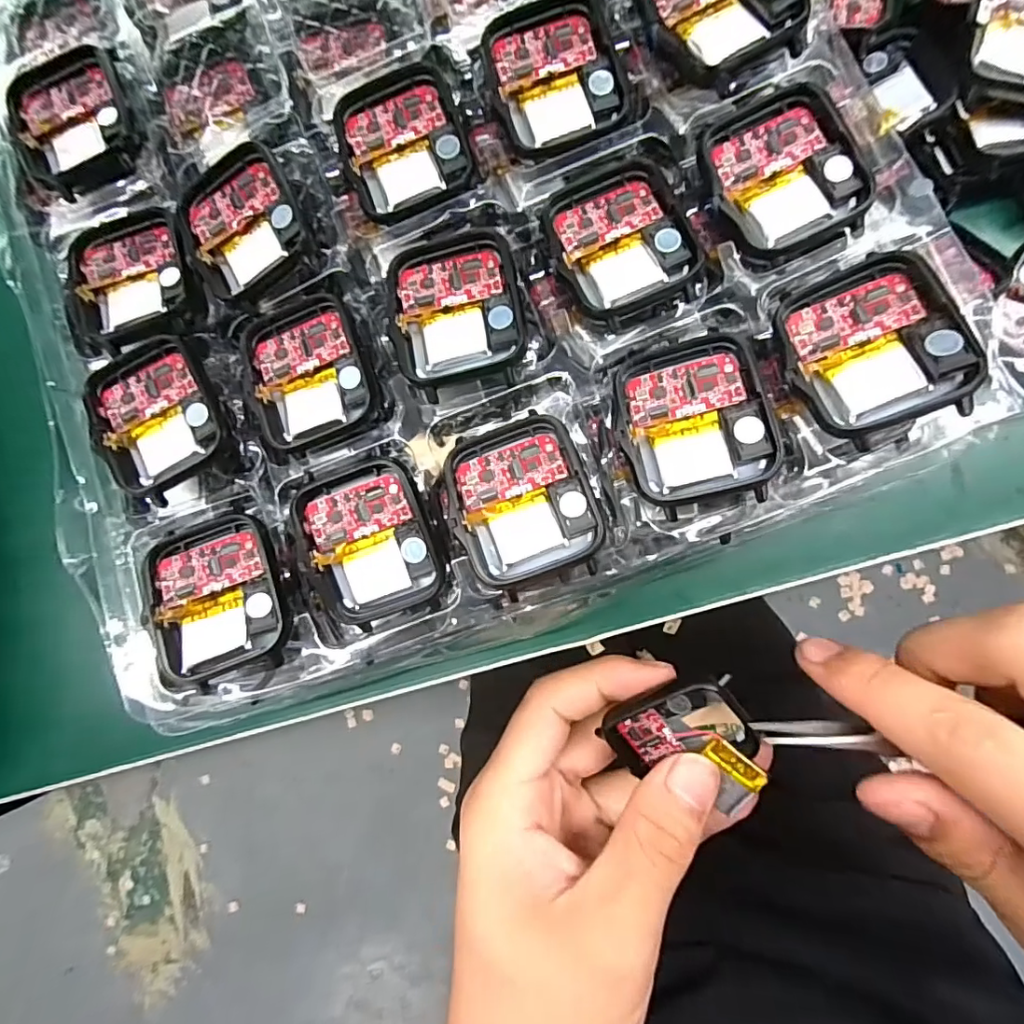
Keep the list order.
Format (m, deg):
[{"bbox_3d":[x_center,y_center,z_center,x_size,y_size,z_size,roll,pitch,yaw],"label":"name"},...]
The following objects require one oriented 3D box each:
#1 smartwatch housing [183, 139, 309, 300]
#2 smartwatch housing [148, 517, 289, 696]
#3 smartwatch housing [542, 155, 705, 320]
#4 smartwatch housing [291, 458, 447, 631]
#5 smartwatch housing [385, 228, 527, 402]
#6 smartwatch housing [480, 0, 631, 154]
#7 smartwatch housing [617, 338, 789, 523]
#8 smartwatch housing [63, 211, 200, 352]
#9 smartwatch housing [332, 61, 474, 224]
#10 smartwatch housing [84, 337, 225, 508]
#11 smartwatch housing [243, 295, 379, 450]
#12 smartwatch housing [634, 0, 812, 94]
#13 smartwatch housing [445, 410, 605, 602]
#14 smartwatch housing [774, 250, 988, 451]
[{"bbox_3d":[-0.084,-0.092,0.164,0.036,0.008,0.044,-21,83,4],"label":"smartwatch housing"},{"bbox_3d":[-0.086,0.024,0.153,0.037,0.010,0.046,-20,85,7],"label":"smartwatch housing"},{"bbox_3d":[0.031,-0.079,0.152,0.038,0.005,0.043,-19,85,7],"label":"smartwatch housing"},{"bbox_3d":[-0.041,0.009,0.154,0.036,0.010,0.044,-17,85,7],"label":"smartwatch housing"},{"bbox_3d":[-0.016,-0.059,0.153,0.037,0.007,0.046,-11,86,7],"label":"smartwatch housing"},{"bbox_3d":[0.012,-0.133,0.158,0.037,0.008,0.044,-15,84,5],"label":"smartwatch housing"},{"bbox_3d":[0.048,-0.024,0.140,0.037,0.007,0.044,-15,85,7],"label":"smartwatch housing"},{"bbox_3d":[-0.123,-0.076,0.171,0.041,0.010,0.046,-10,84,6],"label":"smartwatch housing"},{"bbox_3d":[-0.034,-0.115,0.164,0.037,0.007,0.045,-17,83,5],"label":"smartwatch housing"},{"bbox_3d":[-0.109,-0.028,0.162,0.038,0.007,0.045,-20,83,5],"label":"smartwatch housing"},{"bbox_3d":[-0.062,-0.043,0.163,0.037,0.005,0.043,-17,85,7],"label":"smartwatch housing"},{"bbox_3d":[0.057,-0.144,0.150,0.039,0.008,0.045,-28,83,4],"label":"smartwatch housing"},{"bbox_3d":[0.003,-0.003,0.145,0.037,0.006,0.045,-22,84,6],"label":"smartwatch housing"},{"bbox_3d":[0.091,-0.043,0.134,0.036,0.015,0.044,-16,85,7],"label":"smartwatch housing"}]

